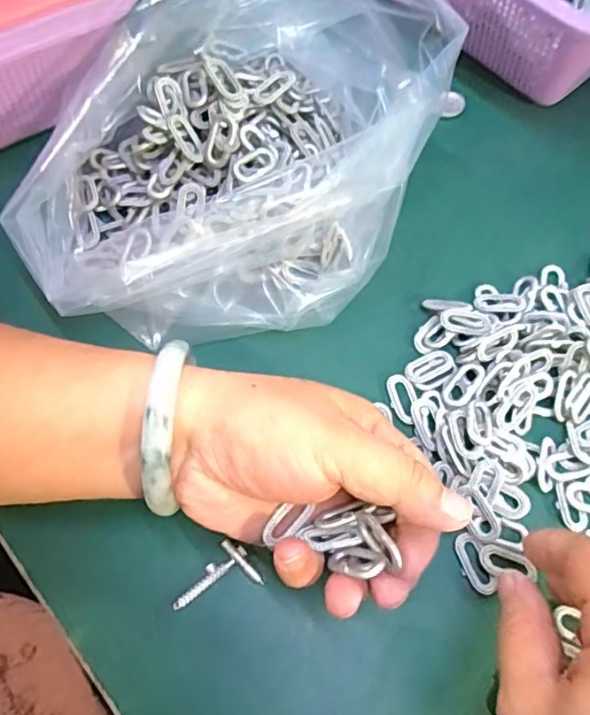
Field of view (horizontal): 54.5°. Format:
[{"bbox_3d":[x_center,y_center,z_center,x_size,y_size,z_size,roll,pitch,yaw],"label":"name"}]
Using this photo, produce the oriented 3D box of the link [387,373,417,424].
[{"bbox_3d":[0.056,0.020,0.290,0.014,0.004,0.027,-10,66,-8],"label":"link"}]

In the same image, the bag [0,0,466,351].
[{"bbox_3d":[-0.029,-0.111,0.299,0.173,0.095,0.218,24,66,8],"label":"bag"}]

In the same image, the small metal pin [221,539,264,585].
[{"bbox_3d":[-0.022,0.090,0.253,0.007,0.004,0.024,-41,74,-19],"label":"small metal pin"}]

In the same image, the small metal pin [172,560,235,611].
[{"bbox_3d":[-0.040,0.097,0.248,0.031,0.004,0.007,-37,72,-18],"label":"small metal pin"}]

